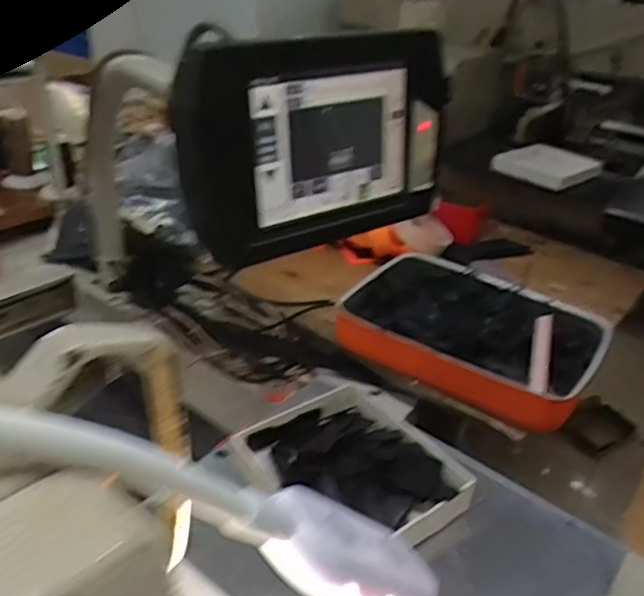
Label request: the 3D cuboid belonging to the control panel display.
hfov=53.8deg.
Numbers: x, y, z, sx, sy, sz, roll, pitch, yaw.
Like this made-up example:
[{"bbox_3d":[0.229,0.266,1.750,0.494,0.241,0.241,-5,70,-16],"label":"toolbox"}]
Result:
[{"bbox_3d":[0.001,-0.095,0.392,0.189,0.120,0.044,-21,39,-37],"label":"control panel display"}]

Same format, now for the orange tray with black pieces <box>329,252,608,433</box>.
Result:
[{"bbox_3d":[0.172,0.042,0.723,0.271,0.056,0.203,22,34,27],"label":"orange tray with black pieces"}]

